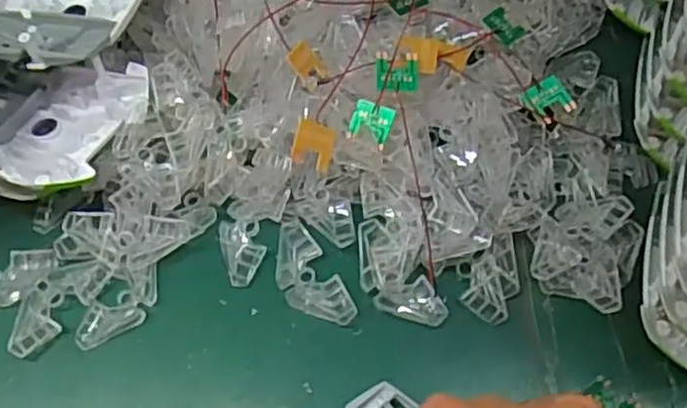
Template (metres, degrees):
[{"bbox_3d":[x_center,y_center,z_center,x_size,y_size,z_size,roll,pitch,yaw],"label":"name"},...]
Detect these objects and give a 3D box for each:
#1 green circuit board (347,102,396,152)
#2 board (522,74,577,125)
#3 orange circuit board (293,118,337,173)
[{"bbox_3d":[0.015,-0.046,0.396,0.024,0.009,0.024,19,86,9],"label":"green circuit board"},{"bbox_3d":[0.125,-0.063,0.424,0.027,0.004,0.024,-31,80,-5],"label":"board"},{"bbox_3d":[-0.017,-0.034,0.398,0.025,0.004,0.028,13,84,-27],"label":"orange circuit board"}]

